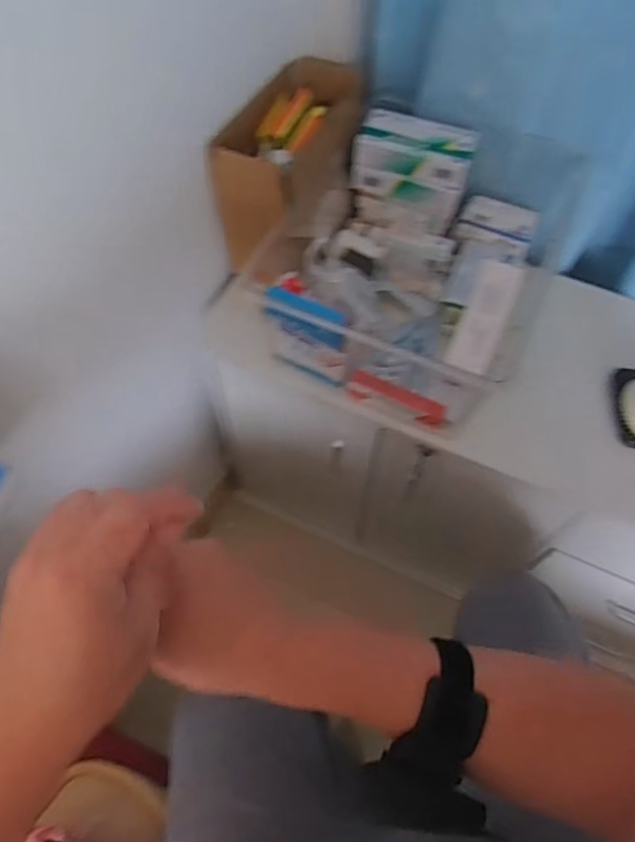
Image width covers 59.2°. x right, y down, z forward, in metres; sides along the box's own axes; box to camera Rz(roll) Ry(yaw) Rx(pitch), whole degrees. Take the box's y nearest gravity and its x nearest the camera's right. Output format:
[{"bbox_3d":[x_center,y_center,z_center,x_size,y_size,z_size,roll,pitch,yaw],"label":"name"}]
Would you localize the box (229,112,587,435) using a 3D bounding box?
[{"bbox_3d":[0.123,-0.205,0.704,0.318,0.161,0.384,25,62,13],"label":"box"}]

